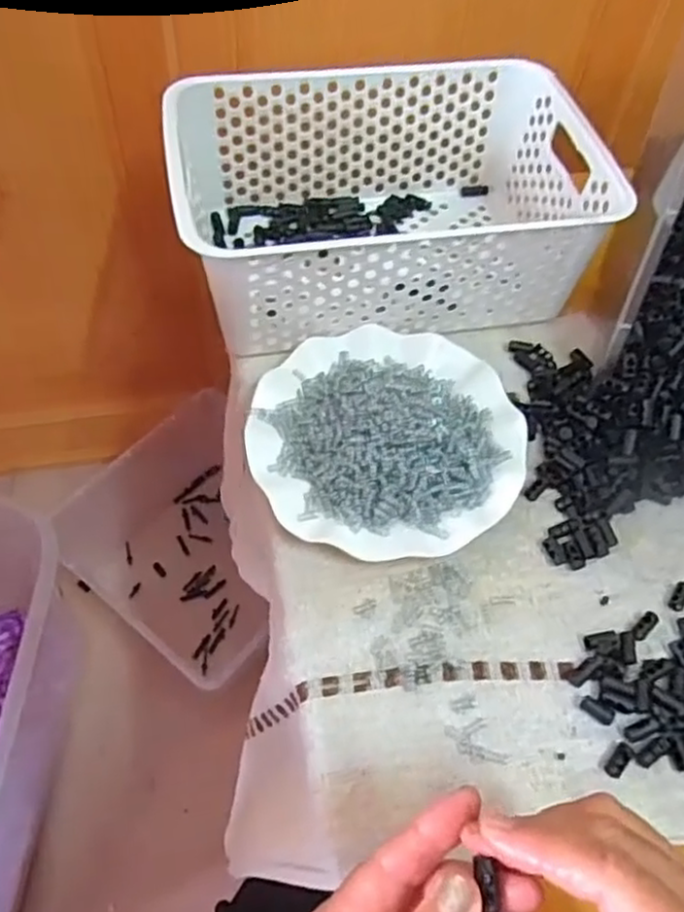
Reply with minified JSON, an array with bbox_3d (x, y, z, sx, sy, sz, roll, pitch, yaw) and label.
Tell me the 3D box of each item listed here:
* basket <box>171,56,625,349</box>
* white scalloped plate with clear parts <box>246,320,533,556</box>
[{"bbox_3d":[0.030,-0.196,0.557,0.303,0.113,0.200,-7,57,-9],"label":"basket"},{"bbox_3d":[0.031,-0.021,0.479,0.178,0.051,0.177,2,56,-3],"label":"white scalloped plate with clear parts"}]

